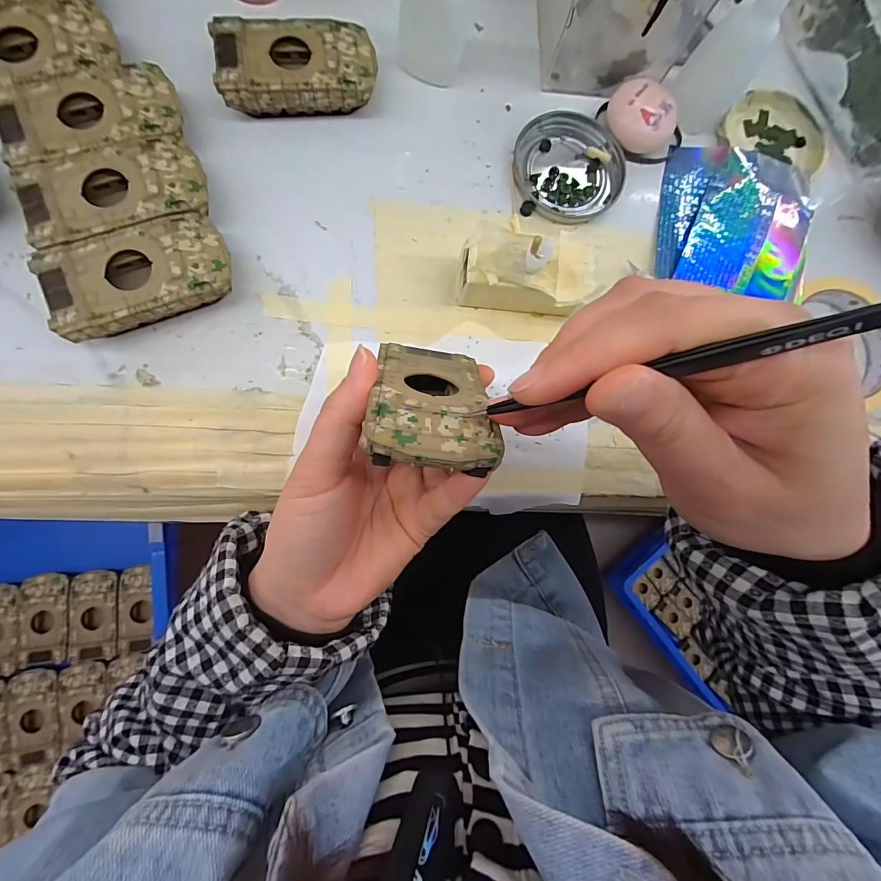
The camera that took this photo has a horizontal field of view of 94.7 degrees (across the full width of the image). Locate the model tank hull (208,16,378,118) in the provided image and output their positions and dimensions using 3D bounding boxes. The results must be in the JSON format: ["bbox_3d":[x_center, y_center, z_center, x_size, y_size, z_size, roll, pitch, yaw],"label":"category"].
[{"bbox_3d":[-0.092,-0.241,0.265,0.095,0.027,0.050,-9,85,-7],"label":"model tank hull"}]

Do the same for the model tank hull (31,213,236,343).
[{"bbox_3d":[-0.172,-0.094,0.239,0.096,0.027,0.051,-20,86,-8],"label":"model tank hull"}]

